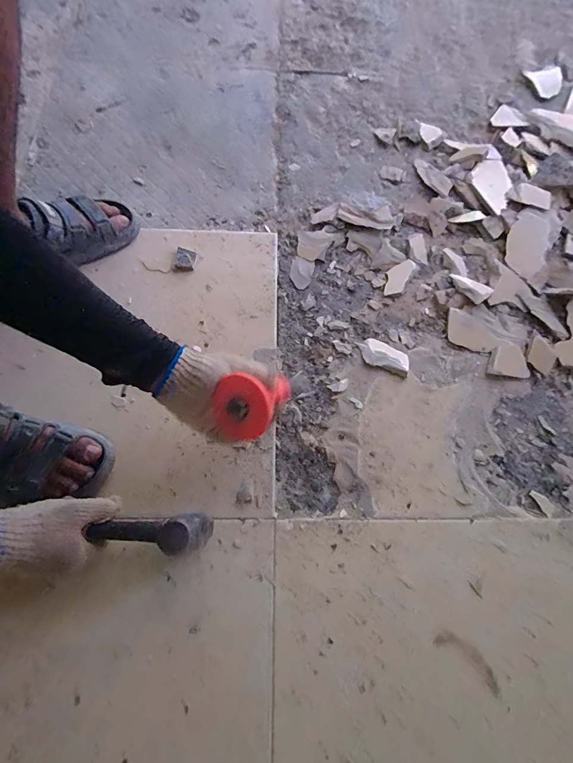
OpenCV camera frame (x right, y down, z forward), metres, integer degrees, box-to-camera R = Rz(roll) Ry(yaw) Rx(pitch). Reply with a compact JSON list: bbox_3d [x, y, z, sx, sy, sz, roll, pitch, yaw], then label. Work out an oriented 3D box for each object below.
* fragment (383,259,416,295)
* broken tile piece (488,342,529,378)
[{"bbox_3d":[0.199,-0.189,0.642,0.037,0.004,0.087,29,71,8],"label":"fragment"},{"bbox_3d":[0.364,-0.036,0.587,0.068,0.005,0.056,5,69,-1],"label":"broken tile piece"}]

